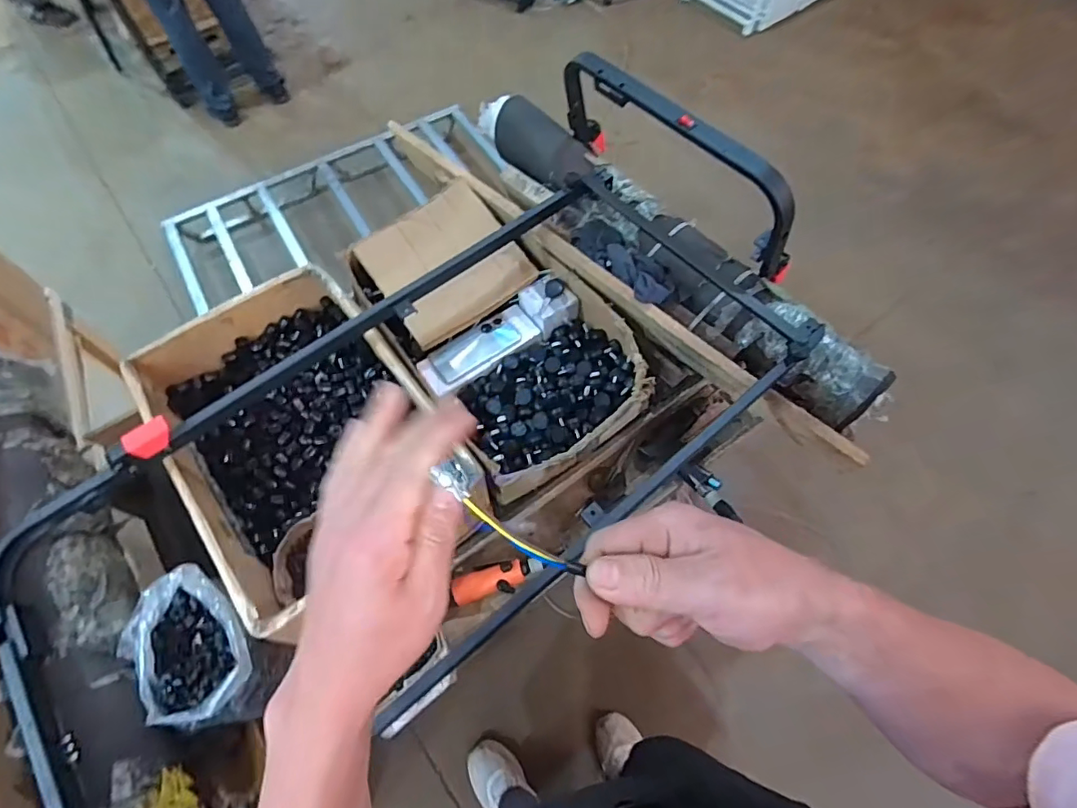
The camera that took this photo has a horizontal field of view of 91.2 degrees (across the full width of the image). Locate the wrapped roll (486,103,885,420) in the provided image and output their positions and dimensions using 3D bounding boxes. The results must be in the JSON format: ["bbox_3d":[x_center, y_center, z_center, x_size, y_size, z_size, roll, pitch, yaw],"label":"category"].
[{"bbox_3d":[0.189,-0.323,0.968,0.146,0.099,0.960,-36,67,-16],"label":"wrapped roll"}]

